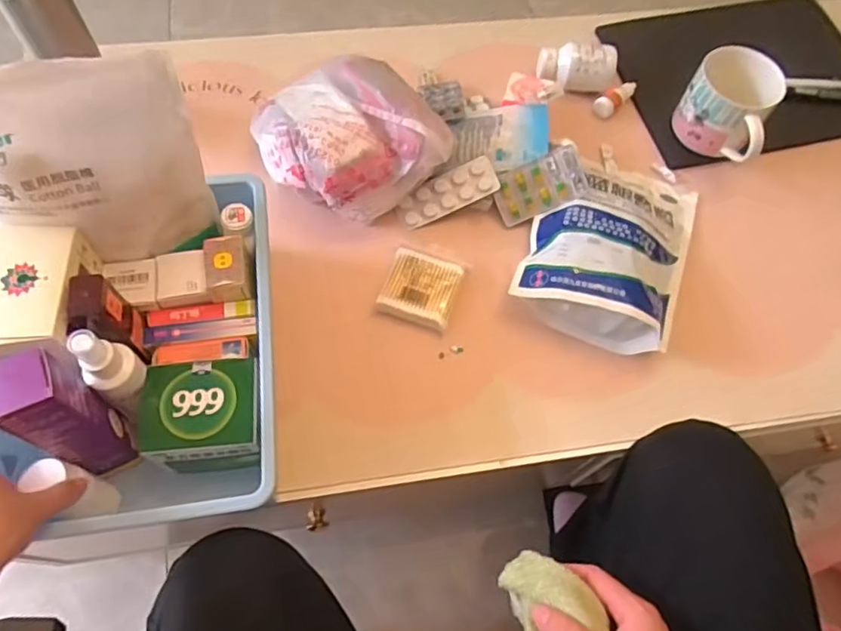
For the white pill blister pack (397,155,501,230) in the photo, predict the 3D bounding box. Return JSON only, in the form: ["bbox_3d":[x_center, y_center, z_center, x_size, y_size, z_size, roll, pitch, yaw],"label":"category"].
[{"bbox_3d":[0.030,-0.140,0.676,0.115,0.007,0.045,-24,81,7],"label":"white pill blister pack"}]

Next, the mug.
[{"bbox_3d":[0.364,-0.247,0.707,0.099,0.100,0.103,1,65,-3],"label":"mug"}]

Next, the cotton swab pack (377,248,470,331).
[{"bbox_3d":[0.001,-0.030,0.632,0.076,0.020,0.081,16,65,5],"label":"cotton swab pack"}]

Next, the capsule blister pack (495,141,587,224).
[{"bbox_3d":[0.133,-0.144,0.664,0.100,0.006,0.058,-22,104,12],"label":"capsule blister pack"}]

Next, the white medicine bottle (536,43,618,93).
[{"bbox_3d":[0.198,-0.316,0.755,0.092,0.043,0.041,2,65,-2],"label":"white medicine bottle"}]

